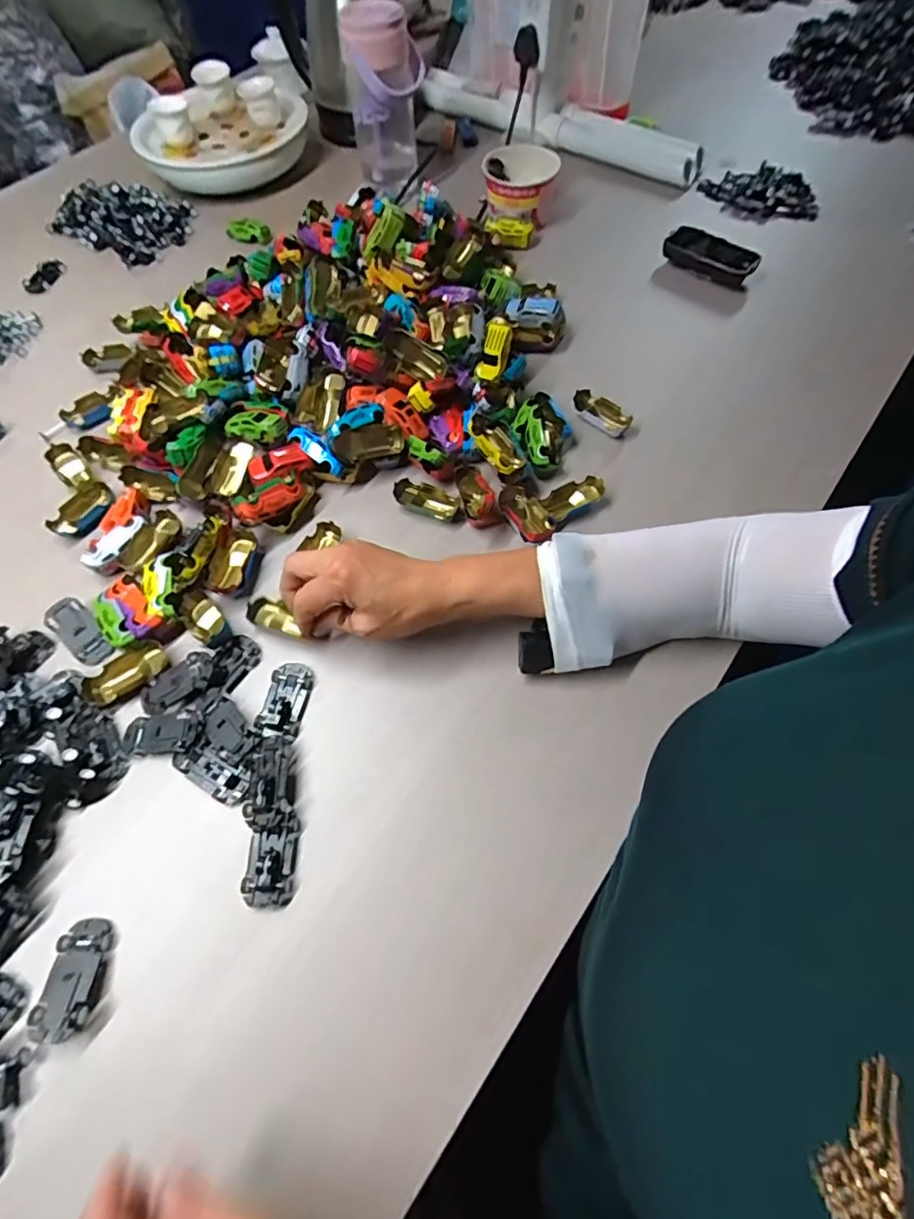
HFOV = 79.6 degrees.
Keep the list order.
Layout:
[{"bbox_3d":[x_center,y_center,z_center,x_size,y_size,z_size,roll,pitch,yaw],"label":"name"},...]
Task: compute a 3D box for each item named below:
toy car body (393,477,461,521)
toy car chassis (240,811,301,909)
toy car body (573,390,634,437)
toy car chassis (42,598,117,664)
[{"bbox_3d":[-0.029,-0.103,0.520,0.062,0.019,0.030,16,64,10],"label":"toy car body"},{"bbox_3d":[-0.129,0.172,0.377,0.033,0.010,0.058,-2,62,1],"label":"toy car chassis"},{"bbox_3d":[0.148,-0.202,0.562,0.062,0.019,0.027,32,68,17],"label":"toy car body"},{"bbox_3d":[-0.320,0.017,0.464,0.066,0.009,0.031,36,69,19],"label":"toy car chassis"}]

